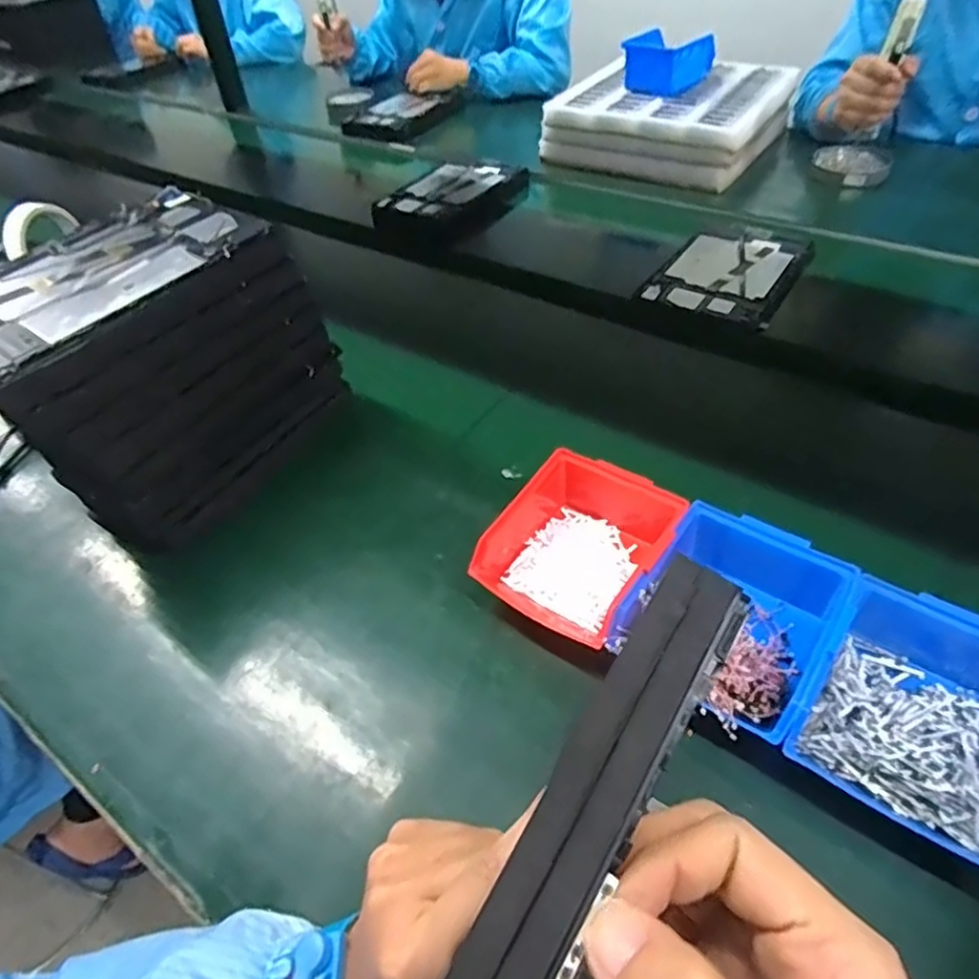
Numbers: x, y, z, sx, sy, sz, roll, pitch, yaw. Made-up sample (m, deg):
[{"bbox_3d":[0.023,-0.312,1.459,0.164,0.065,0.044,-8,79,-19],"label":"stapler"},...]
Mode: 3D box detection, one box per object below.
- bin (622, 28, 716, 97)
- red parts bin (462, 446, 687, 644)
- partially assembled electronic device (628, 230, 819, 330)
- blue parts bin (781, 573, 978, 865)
[{"bbox_3d":[0.305,-0.727,1.099,0.124,0.074,0.108,23,52,24],"label":"bin"},{"bbox_3d":[0.071,0.048,0.507,0.120,0.064,0.132,26,55,26],"label":"red parts bin"},{"bbox_3d":[0.311,-0.279,0.842,0.157,0.021,0.206,25,55,26],"label":"partially assembled electronic device"},{"bbox_3d":[0.273,0.137,0.403,0.125,0.067,0.151,28,56,28],"label":"blue parts bin"}]

